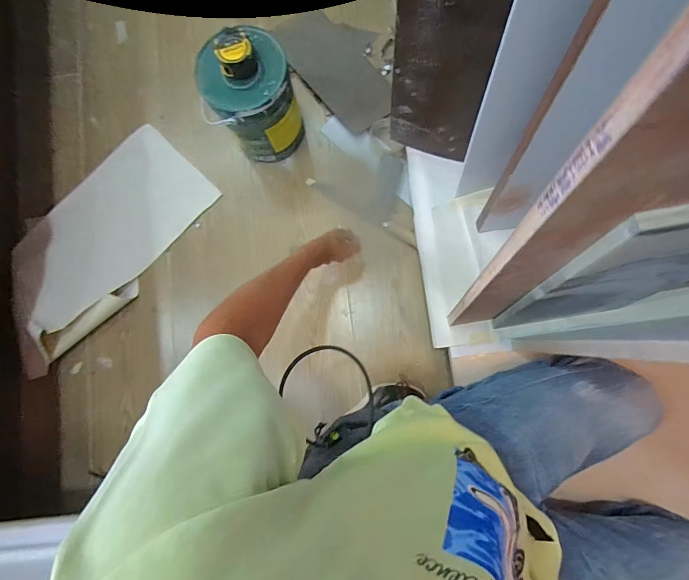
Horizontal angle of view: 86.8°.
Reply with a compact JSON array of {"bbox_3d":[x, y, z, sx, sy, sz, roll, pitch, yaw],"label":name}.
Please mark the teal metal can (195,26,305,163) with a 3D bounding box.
[{"bbox_3d":[-0.185,-0.396,0.758,0.165,0.239,0.171,-14,82,2],"label":"teal metal can"}]

